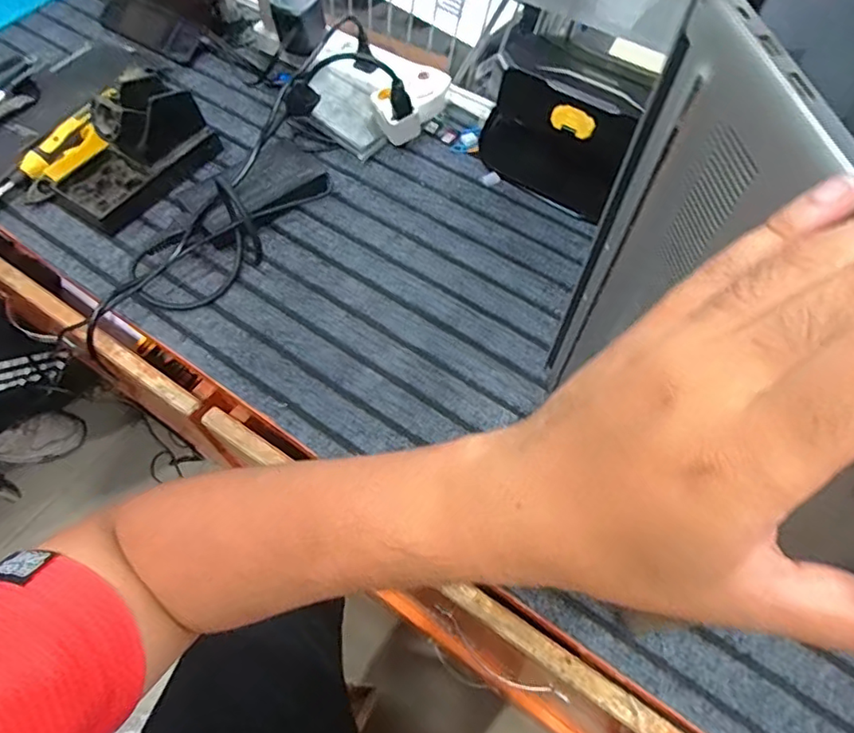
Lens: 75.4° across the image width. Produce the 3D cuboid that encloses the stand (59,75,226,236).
[{"bbox_3d":[-0.306,-0.230,0.567,0.083,0.070,0.154,34,66,17],"label":"stand"}]

